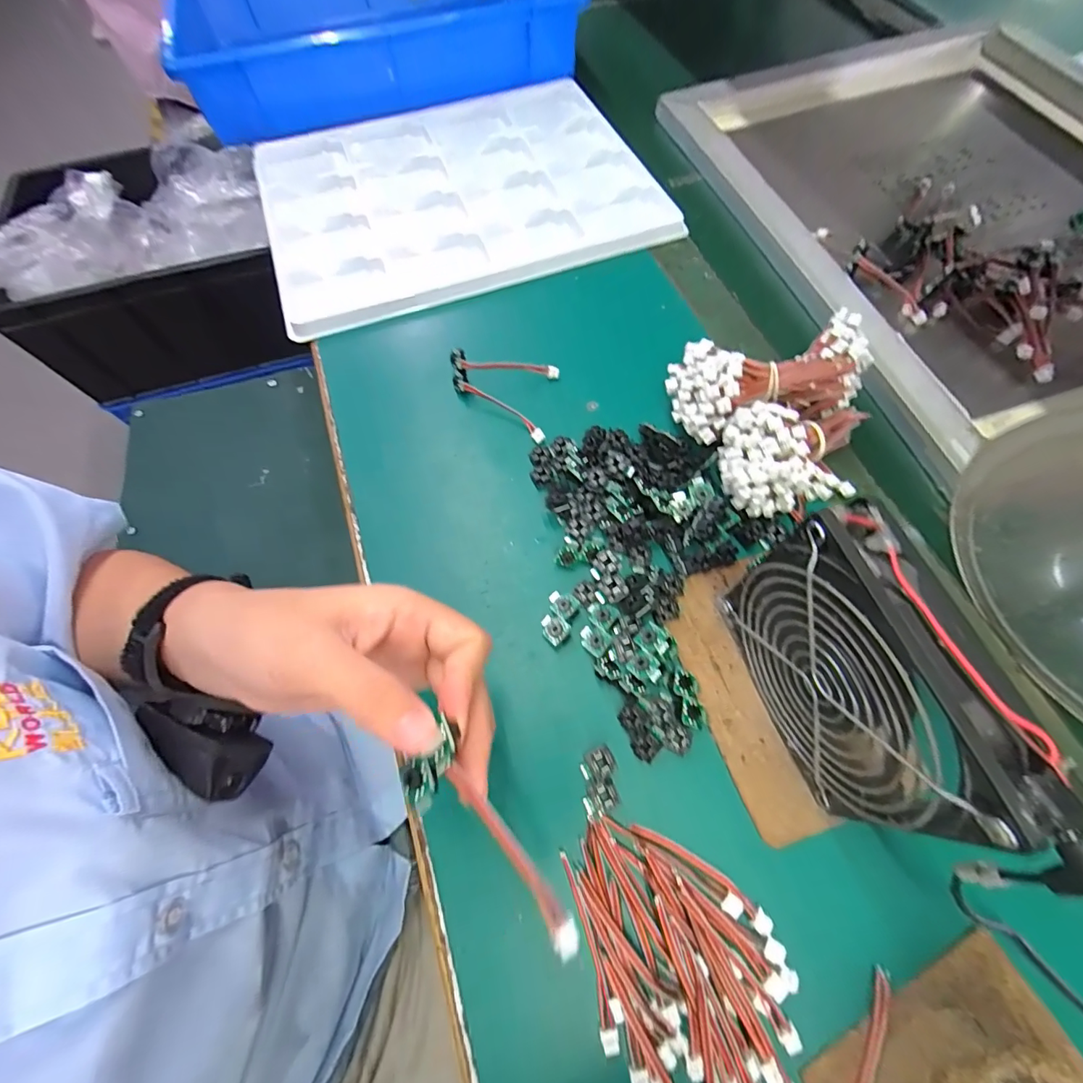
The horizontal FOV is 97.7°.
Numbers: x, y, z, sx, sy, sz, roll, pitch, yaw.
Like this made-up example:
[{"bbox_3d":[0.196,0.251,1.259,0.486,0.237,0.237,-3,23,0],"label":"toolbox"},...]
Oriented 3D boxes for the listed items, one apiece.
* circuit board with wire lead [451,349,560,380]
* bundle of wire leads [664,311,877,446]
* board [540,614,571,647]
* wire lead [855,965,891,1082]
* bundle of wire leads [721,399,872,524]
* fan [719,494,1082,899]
[{"bbox_3d":[-0.027,-0.132,0.358,0.081,0.013,0.011,3,65,-11],"label":"circuit board with wire lead"},{"bbox_3d":[0.155,-0.112,0.319,0.129,0.042,0.059,-12,66,-2],"label":"bundle of wire leads"},{"bbox_3d":[0.007,0.051,0.280,0.019,0.007,0.015,42,74,19],"label":"board"},{"bbox_3d":[0.136,0.224,0.201,0.008,0.007,0.076,28,70,15],"label":"wire lead"},{"bbox_3d":[0.166,-0.055,0.295,0.097,0.037,0.063,-10,66,-2],"label":"bundle of wire leads"},{"bbox_3d":[0.134,0.063,0.208,0.029,0.129,0.122,-16,66,-4],"label":"fan"}]

